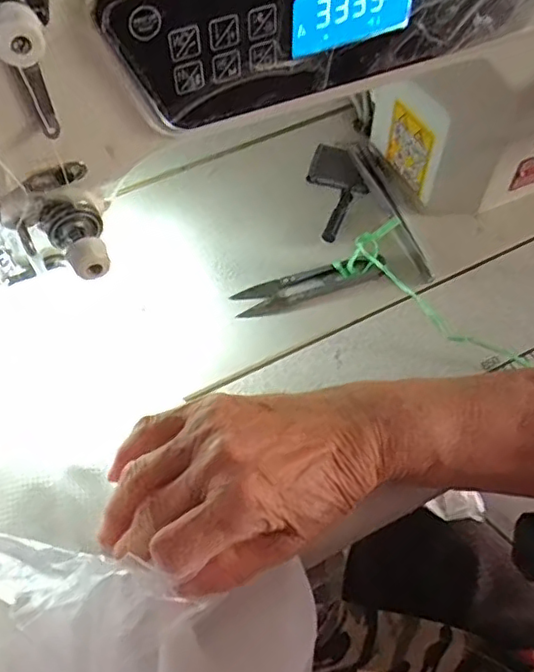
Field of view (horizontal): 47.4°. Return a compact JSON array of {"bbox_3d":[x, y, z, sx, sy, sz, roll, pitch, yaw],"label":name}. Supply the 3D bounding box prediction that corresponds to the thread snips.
[{"bbox_3d":[0.027,-0.034,0.388,0.096,0.010,0.023,-15,58,-7],"label":"thread snips"}]

